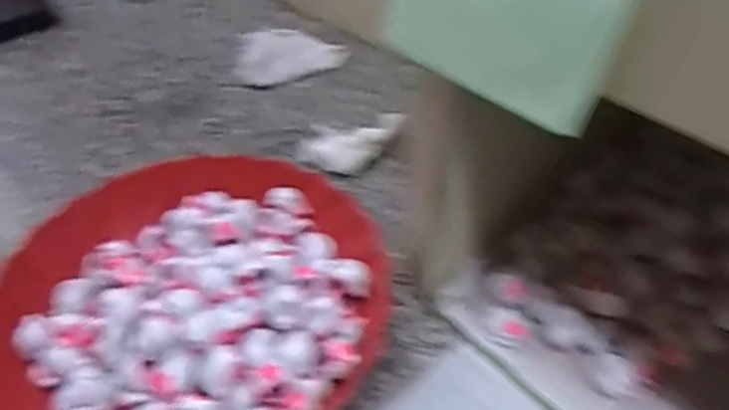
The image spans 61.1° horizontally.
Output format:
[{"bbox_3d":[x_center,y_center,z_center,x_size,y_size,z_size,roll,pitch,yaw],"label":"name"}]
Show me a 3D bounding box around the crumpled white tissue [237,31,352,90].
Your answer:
[{"bbox_3d":[-0.080,-0.164,0.663,0.116,0.021,0.071,-16,46,-14],"label":"crumpled white tissue"}]

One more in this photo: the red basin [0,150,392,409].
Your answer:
[{"bbox_3d":[-0.113,0.053,0.405,0.245,0.068,0.243,-1,44,1],"label":"red basin"}]

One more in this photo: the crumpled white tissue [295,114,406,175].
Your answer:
[{"bbox_3d":[-0.013,-0.048,0.531,0.087,0.037,0.041,1,45,3],"label":"crumpled white tissue"}]

